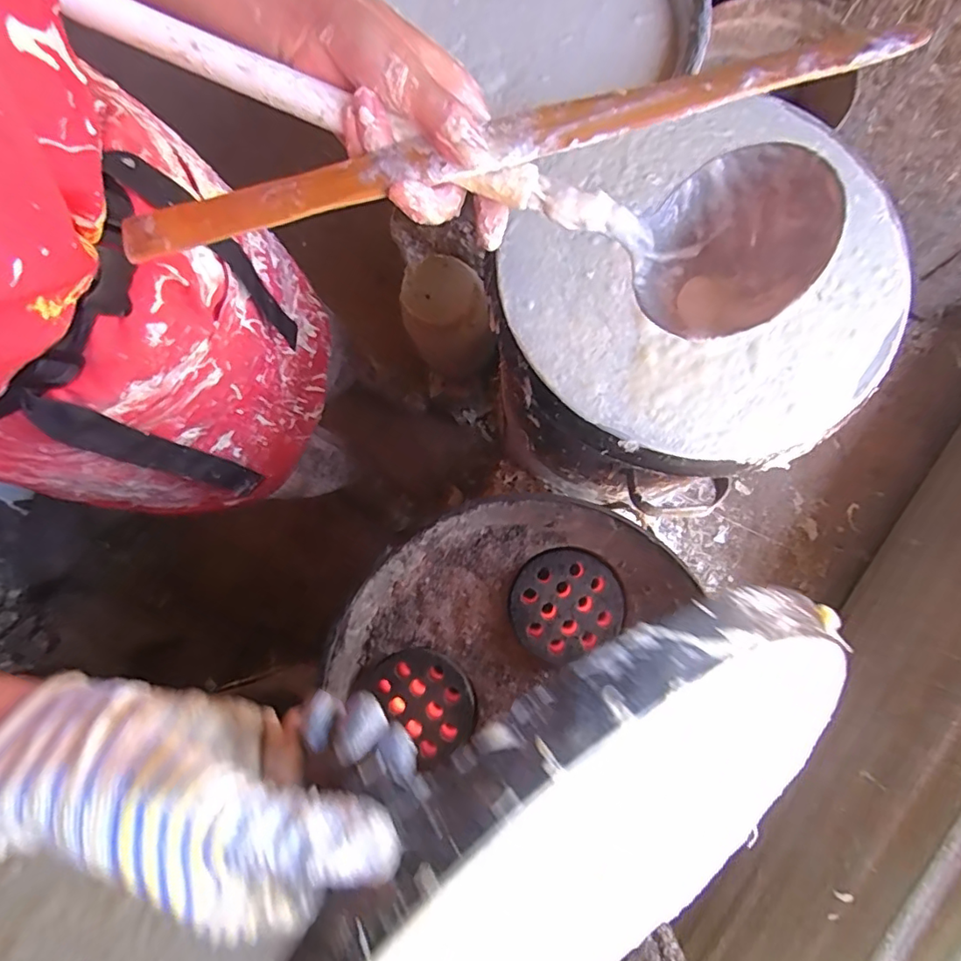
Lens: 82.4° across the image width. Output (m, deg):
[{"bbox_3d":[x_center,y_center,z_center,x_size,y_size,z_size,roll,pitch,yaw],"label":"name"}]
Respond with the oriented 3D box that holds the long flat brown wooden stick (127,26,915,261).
[{"bbox_3d":[0.023,-0.172,0.277,0.411,0.012,0.026,-17,77,-2],"label":"long flat brown wooden stick"}]

